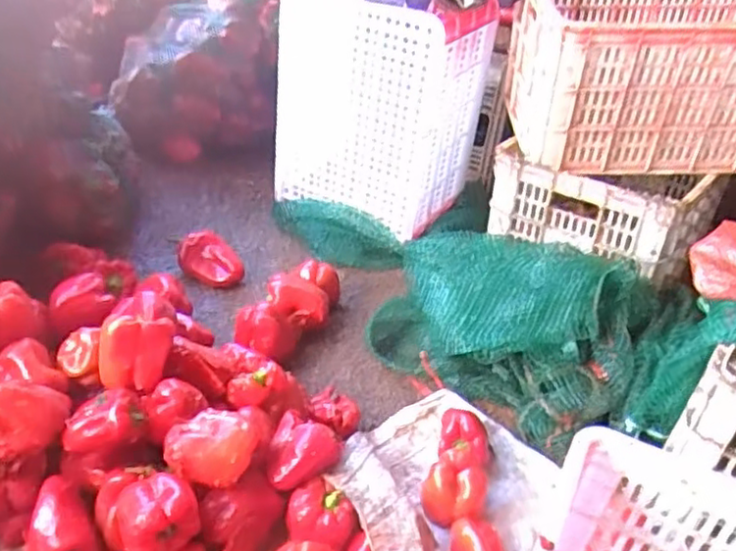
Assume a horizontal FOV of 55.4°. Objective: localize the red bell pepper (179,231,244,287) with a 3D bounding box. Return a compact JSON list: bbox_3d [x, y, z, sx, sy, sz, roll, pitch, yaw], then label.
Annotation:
[{"bbox_3d":[-0.303,-0.031,1.355,0.132,0.061,0.086,30,40,29],"label":"red bell pepper"}]

